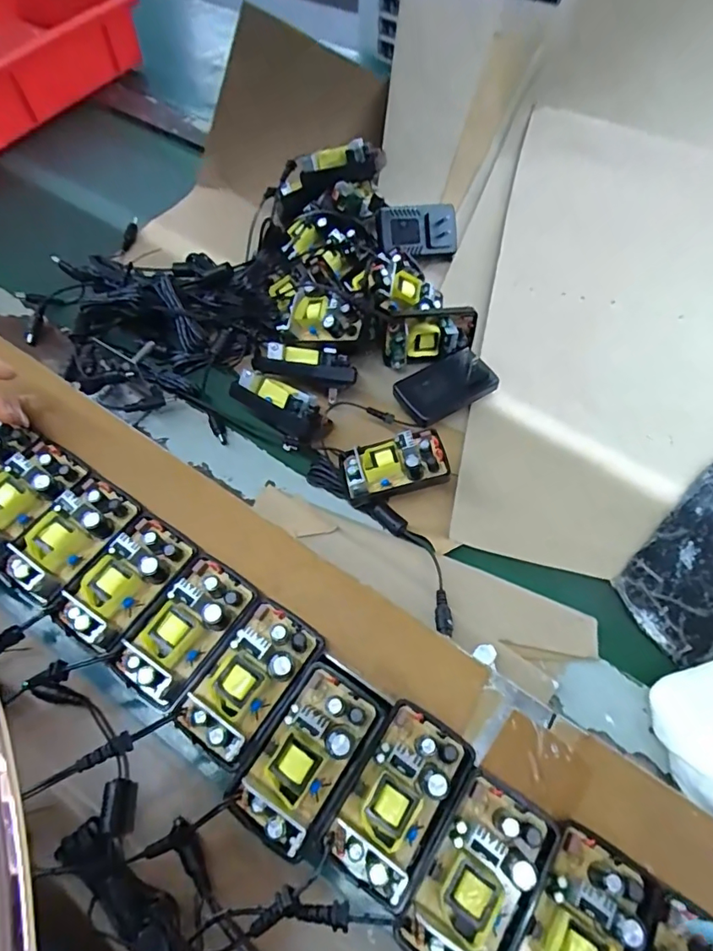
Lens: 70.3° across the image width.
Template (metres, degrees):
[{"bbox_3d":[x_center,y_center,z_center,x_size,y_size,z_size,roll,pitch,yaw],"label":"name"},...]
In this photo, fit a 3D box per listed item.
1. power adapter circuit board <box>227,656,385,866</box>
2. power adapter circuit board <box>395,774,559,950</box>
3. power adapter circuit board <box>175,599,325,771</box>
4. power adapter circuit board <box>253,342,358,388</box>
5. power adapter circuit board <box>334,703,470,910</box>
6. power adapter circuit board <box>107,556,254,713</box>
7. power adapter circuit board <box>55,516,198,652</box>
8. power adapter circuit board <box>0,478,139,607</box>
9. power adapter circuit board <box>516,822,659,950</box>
[{"bbox_3d":[-0.024,0.141,0.258,0.045,0.024,0.081,31,66,16],"label":"power adapter circuit board"},{"bbox_3d":[0.058,0.188,0.232,0.046,0.022,0.077,32,66,16],"label":"power adapter circuit board"},{"bbox_3d":[-0.057,0.111,0.275,0.042,0.022,0.081,31,66,16],"label":"power adapter circuit board"},{"bbox_3d":[-0.043,-0.098,0.422,0.086,0.022,0.030,5,62,3],"label":"power adapter circuit board"},{"bbox_3d":[0.022,0.159,0.251,0.040,0.021,0.075,32,66,16],"label":"power adapter circuit board"},{"bbox_3d":[-0.098,0.086,0.288,0.044,0.022,0.078,32,66,16],"label":"power adapter circuit board"},{"bbox_3d":[-0.138,0.061,0.301,0.046,0.021,0.075,29,66,15],"label":"power adapter circuit board"},{"bbox_3d":[-0.179,0.038,0.314,0.039,0.024,0.077,34,67,17],"label":"power adapter circuit board"},{"bbox_3d":[0.104,0.209,0.224,0.051,0.020,0.081,29,66,15],"label":"power adapter circuit board"}]

